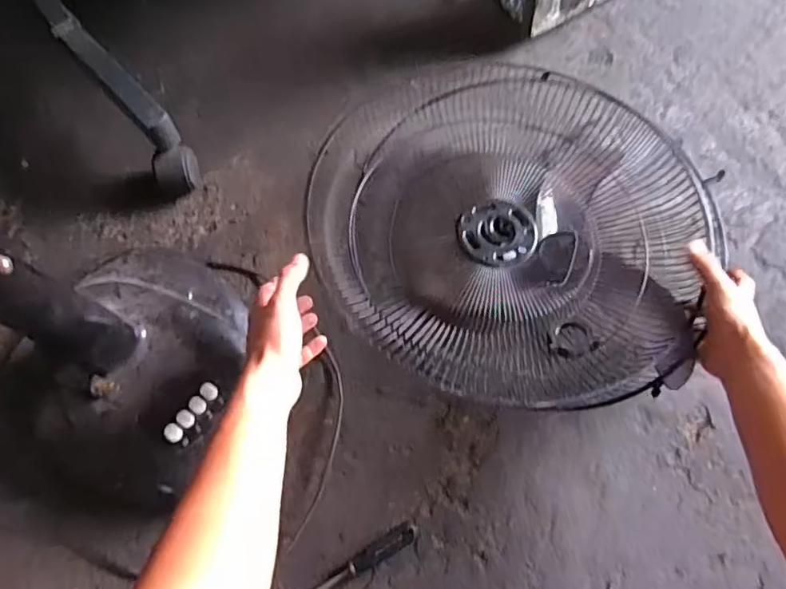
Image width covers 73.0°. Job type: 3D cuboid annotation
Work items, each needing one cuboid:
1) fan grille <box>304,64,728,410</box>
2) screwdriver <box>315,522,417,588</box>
[{"bbox_3d":[0.139,-0.085,0.636,0.440,0.092,0.414,1,71,-2],"label":"fan grille"},{"bbox_3d":[-0.046,0.291,0.566,0.159,0.020,0.020,-26,73,-10],"label":"screwdriver"}]

